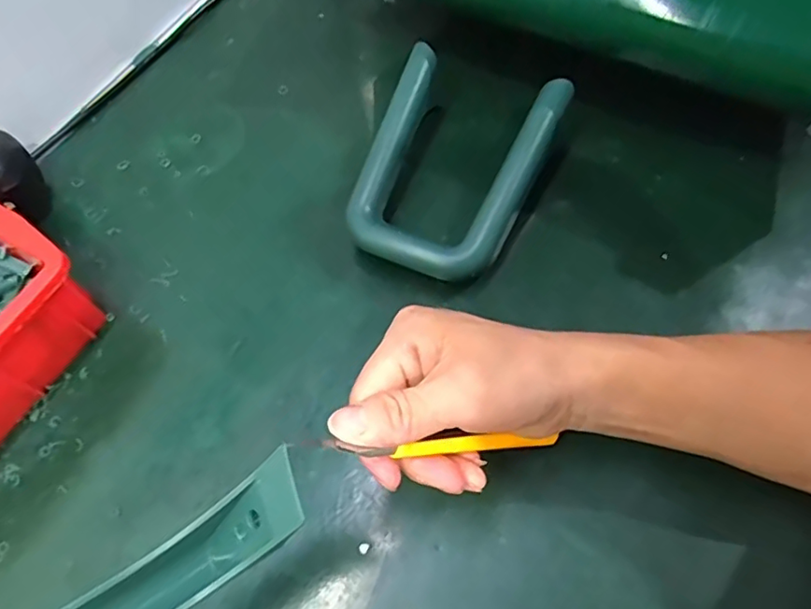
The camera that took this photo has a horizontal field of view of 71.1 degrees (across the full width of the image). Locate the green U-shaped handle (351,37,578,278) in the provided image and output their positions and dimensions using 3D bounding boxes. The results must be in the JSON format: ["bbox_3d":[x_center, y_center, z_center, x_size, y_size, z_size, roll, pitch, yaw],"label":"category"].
[{"bbox_3d":[0.029,-0.096,0.389,0.118,0.024,0.154,22,81,10],"label":"green U-shaped handle"}]

